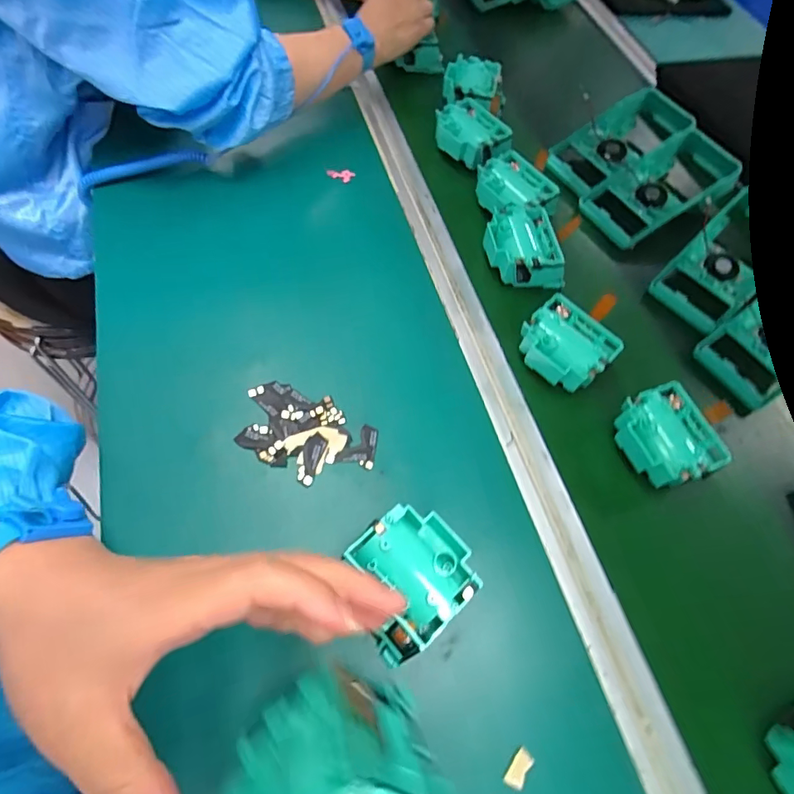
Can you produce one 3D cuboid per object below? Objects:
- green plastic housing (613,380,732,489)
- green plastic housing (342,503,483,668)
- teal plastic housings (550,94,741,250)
[{"bbox_3d":[0.215,0.032,0.376,0.064,0.025,0.074,-17,68,-10],"label":"green plastic housing"},{"bbox_3d":[0.006,0.116,0.306,0.079,0.031,0.074,-38,73,-17],"label":"green plastic housing"},{"bbox_3d":[0.286,-0.270,0.561,0.197,0.049,0.164,-30,71,-14],"label":"teal plastic housings"}]

